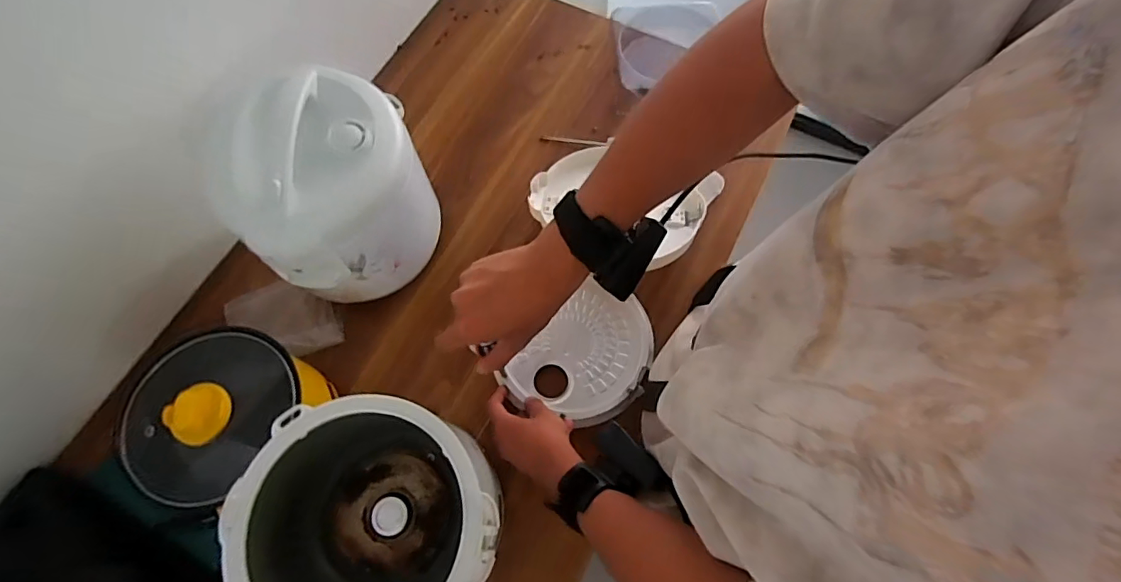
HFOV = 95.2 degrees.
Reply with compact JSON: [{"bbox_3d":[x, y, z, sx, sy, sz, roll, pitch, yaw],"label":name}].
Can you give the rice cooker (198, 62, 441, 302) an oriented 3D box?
[{"bbox_3d":[-0.246,-0.112,0.577,0.191,0.188,0.200,-27,71,-9],"label":"rice cooker"}]

